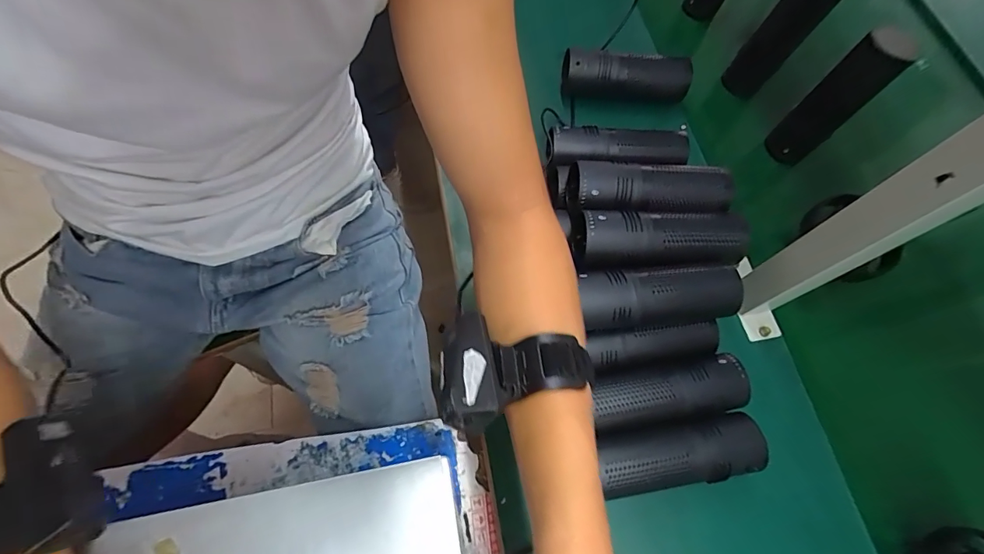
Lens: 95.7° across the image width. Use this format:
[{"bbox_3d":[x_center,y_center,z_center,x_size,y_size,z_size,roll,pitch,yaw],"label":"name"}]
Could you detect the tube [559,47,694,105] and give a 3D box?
[{"bbox_3d":[0.177,-0.265,0.598,0.163,0.055,0.066,-5,68,-5],"label":"tube"}]

